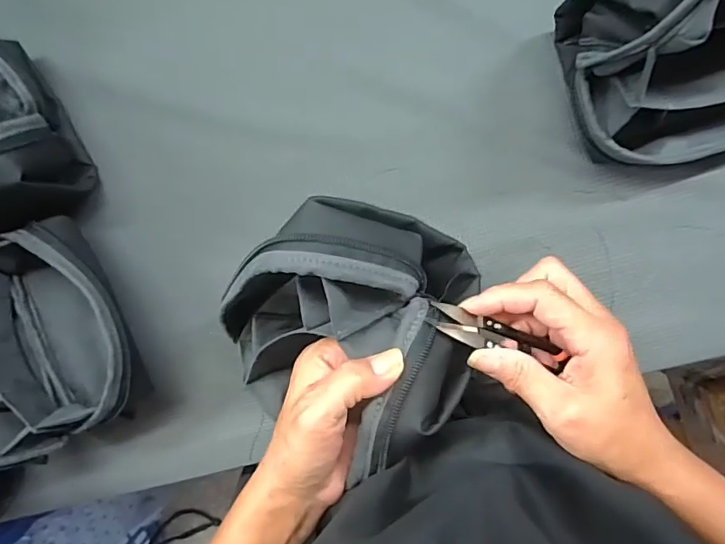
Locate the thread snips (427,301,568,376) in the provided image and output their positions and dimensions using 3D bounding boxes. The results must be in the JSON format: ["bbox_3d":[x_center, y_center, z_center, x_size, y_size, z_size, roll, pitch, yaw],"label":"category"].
[{"bbox_3d":[0.075,0.035,0.276,0.086,0.018,0.016,16,96,-26],"label":"thread snips"}]

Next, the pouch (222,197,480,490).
[{"bbox_3d":[-0.002,0.029,0.270,0.121,0.060,0.127,28,95,2],"label":"pouch"}]

